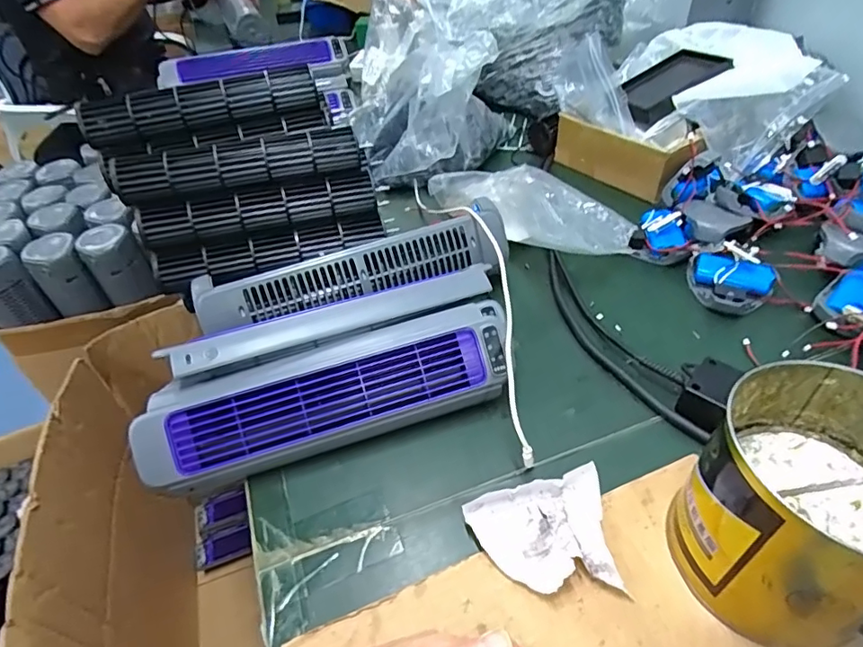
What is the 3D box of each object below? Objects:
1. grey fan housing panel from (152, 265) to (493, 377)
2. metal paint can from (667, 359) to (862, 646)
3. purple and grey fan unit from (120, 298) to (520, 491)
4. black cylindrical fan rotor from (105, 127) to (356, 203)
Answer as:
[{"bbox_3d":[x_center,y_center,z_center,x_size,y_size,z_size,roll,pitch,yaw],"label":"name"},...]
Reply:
[{"bbox_3d":[-0.080,-0.004,0.446,0.278,0.013,0.036,-16,66,-15],"label":"grey fan housing panel"},{"bbox_3d":[0.225,0.110,0.317,0.114,0.117,0.125,-3,45,3],"label":"metal paint can"},{"bbox_3d":[-0.080,0.061,0.440,0.295,0.069,0.068,-15,46,-10],"label":"purple and grey fan unit"},{"bbox_3d":[-0.184,-0.155,0.507,0.221,0.036,0.043,-14,46,-8],"label":"black cylindrical fan rotor"}]

